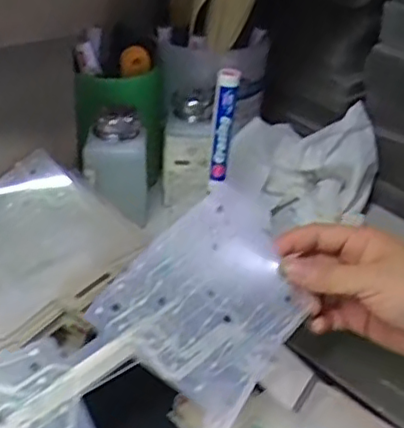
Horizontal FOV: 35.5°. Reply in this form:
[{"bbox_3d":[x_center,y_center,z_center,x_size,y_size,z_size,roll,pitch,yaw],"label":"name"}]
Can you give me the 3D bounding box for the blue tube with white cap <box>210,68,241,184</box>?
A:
[{"bbox_3d":[0.017,-0.068,0.496,0.016,0.091,0.012,4,31,1],"label":"blue tube with white cap"}]

